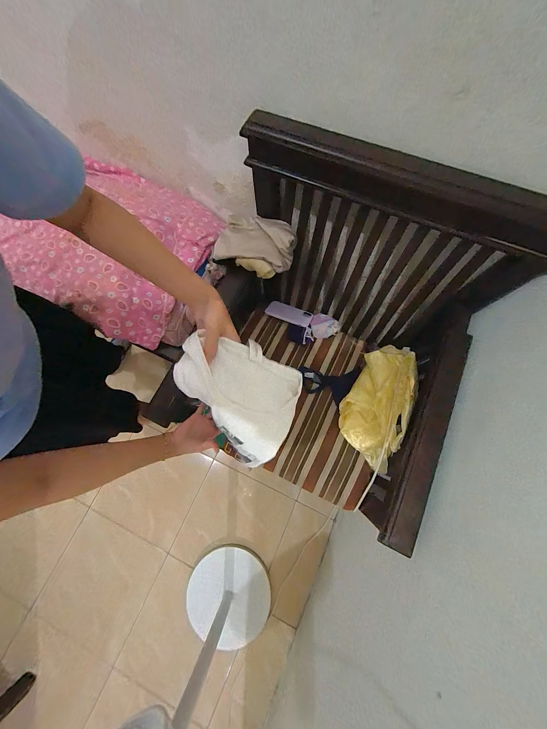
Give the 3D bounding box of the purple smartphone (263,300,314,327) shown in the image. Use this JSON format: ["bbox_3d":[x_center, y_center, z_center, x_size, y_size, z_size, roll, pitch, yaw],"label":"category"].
[{"bbox_3d":[0.053,-0.174,0.804,0.153,0.012,0.071,20,59,9],"label":"purple smartphone"}]

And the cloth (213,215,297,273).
[{"bbox_3d":[-0.046,-0.328,0.643,0.204,0.069,0.127,7,75,4],"label":"cloth"}]

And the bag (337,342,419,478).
[{"bbox_3d":[0.270,0.113,0.636,0.151,0.141,0.330,13,92,5],"label":"bag"}]

